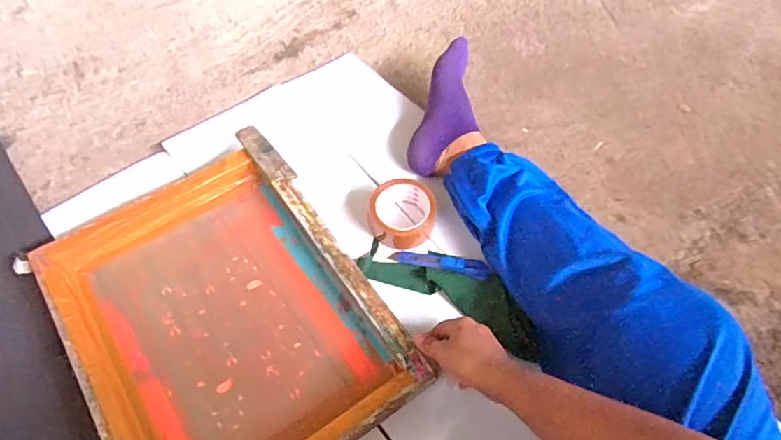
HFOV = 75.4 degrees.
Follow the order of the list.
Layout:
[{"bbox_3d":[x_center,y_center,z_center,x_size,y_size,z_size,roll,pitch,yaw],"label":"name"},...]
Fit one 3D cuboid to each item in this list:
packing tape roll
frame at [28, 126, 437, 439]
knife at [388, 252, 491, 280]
[{"bbox_3d":[0.020,-0.014,0.766,0.100,0.062,0.102,0,61,-1],"label":"packing tape roll"},{"bbox_3d":[-0.218,0.128,0.676,0.356,0.055,0.453,-31,66,-17],"label":"frame"},{"bbox_3d":[0.074,0.064,0.746,0.148,0.017,0.033,8,60,22],"label":"knife"}]

